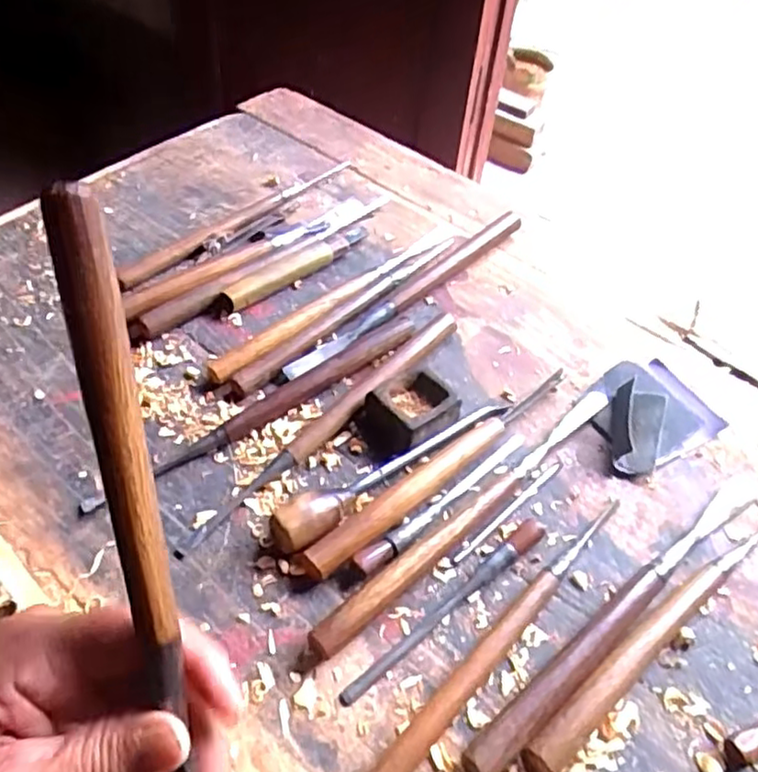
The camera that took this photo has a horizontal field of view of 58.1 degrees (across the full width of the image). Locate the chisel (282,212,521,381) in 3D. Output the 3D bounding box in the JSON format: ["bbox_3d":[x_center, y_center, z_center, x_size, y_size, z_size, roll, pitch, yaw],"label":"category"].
[{"bbox_3d":[0.028,-0.078,0.534,0.017,0.015,0.253,37,57,25],"label":"chisel"}]

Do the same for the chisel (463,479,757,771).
[{"bbox_3d":[0.140,0.121,0.380,0.259,0.017,0.022,-31,58,-27],"label":"chisel"}]

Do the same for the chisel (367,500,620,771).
[{"bbox_3d":[0.062,0.135,0.363,0.015,0.017,0.238,36,56,24],"label":"chisel"}]

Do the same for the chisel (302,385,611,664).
[{"bbox_3d":[0.061,0.071,0.415,0.258,0.019,0.021,-34,60,-28],"label":"chisel"}]

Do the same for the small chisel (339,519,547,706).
[{"bbox_3d":[0.039,0.121,0.378,0.150,0.010,0.011,-31,58,-26],"label":"small chisel"}]

